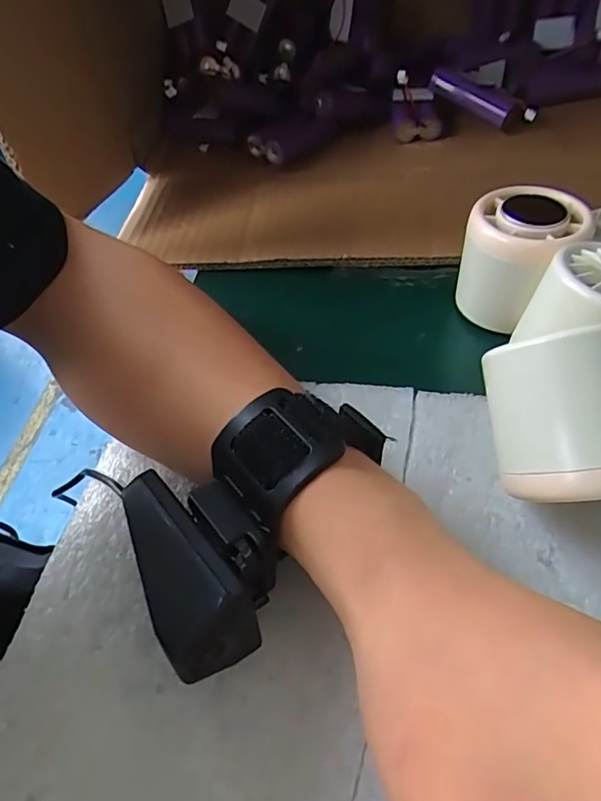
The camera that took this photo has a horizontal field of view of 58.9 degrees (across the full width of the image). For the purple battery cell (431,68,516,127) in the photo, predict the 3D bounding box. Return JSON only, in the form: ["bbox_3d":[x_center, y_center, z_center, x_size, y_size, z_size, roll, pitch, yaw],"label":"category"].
[{"bbox_3d":[0.126,-0.227,0.396,0.062,0.018,0.018,28,55,0],"label":"purple battery cell"}]

